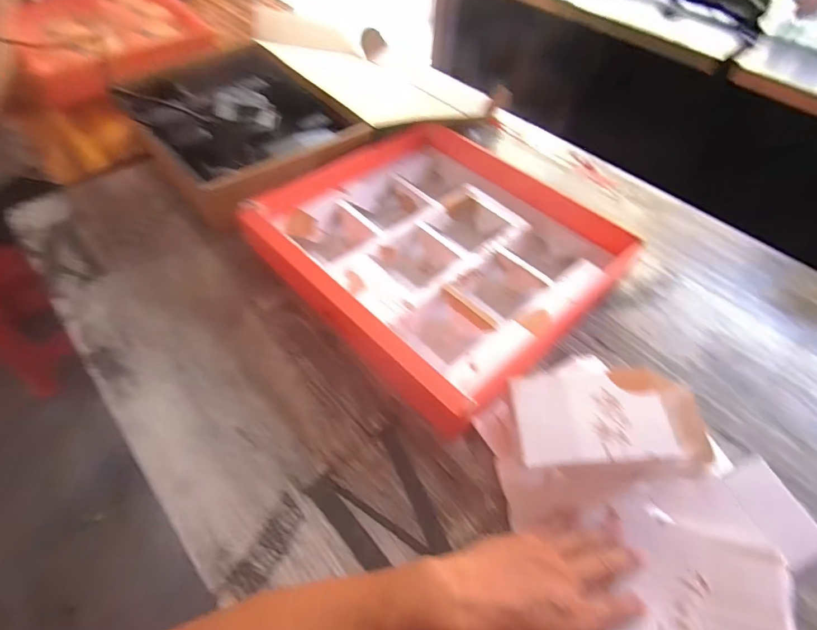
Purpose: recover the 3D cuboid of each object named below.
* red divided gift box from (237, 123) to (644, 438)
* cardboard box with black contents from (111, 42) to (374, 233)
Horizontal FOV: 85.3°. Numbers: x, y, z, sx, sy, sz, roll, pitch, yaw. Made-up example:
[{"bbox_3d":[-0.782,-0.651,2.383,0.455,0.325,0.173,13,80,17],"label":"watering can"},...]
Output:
[{"bbox_3d":[0.035,-0.102,0.567,0.363,0.081,0.396,-38,63,-25],"label":"red divided gift box"},{"bbox_3d":[-0.251,-0.286,0.683,0.260,0.078,0.318,-34,62,-24],"label":"cardboard box with black contents"}]

